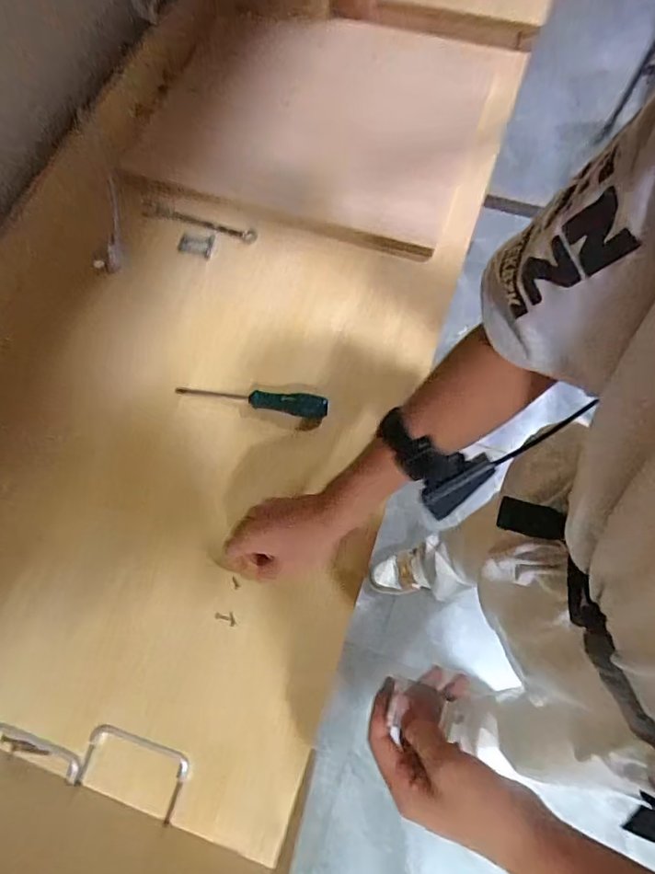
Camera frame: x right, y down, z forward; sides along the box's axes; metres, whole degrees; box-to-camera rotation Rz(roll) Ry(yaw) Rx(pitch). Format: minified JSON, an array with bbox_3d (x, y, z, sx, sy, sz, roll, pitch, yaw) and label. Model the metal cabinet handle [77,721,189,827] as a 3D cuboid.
[{"bbox_3d":[-0.191,0.326,0.517,0.104,0.007,0.057,17,70,8],"label":"metal cabinet handle"}]

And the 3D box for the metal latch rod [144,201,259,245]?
[{"bbox_3d":[-0.186,-0.313,0.768,0.172,0.020,0.022,16,70,8],"label":"metal latch rod"}]

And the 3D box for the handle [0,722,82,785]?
[{"bbox_3d":[-0.289,0.311,0.523,0.102,0.006,0.023,22,69,7],"label":"handle"}]

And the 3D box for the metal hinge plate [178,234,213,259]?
[{"bbox_3d":[-0.189,-0.277,0.755,0.049,0.004,0.032,15,98,7],"label":"metal hinge plate"}]

